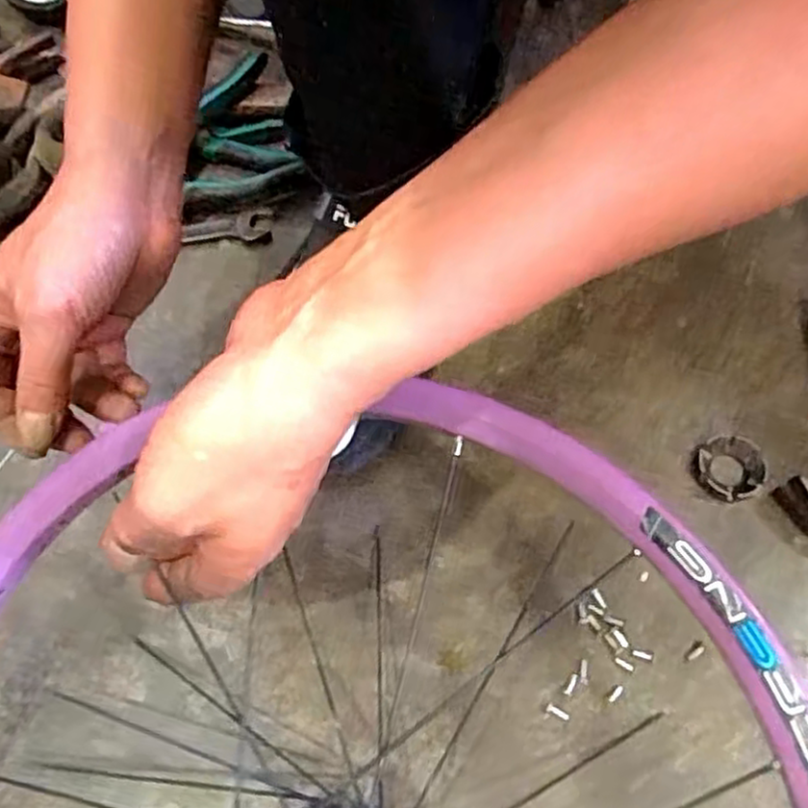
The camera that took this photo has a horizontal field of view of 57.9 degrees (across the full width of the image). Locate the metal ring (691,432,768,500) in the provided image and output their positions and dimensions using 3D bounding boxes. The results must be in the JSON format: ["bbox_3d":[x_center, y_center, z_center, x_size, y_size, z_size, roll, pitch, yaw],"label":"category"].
[{"bbox_3d":[0.199,0.038,0.449,0.041,0.006,0.043,-1,62,2],"label":"metal ring"}]

